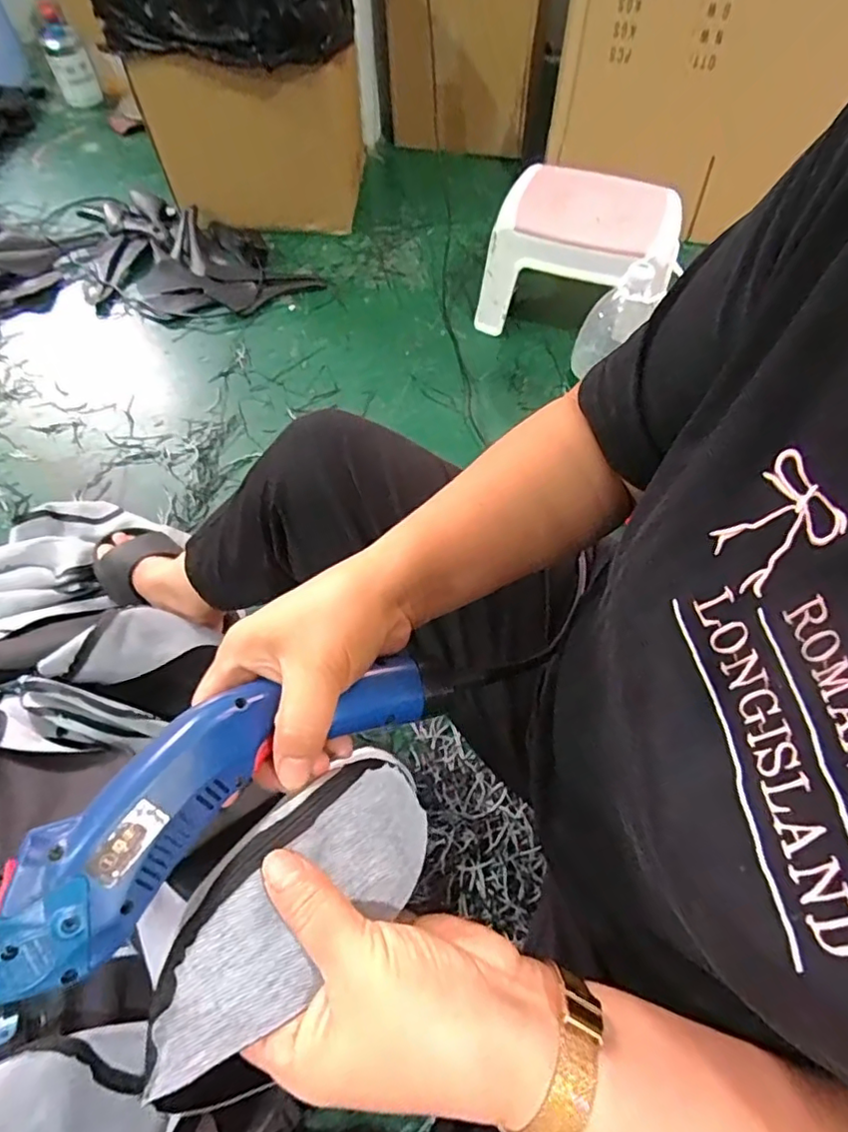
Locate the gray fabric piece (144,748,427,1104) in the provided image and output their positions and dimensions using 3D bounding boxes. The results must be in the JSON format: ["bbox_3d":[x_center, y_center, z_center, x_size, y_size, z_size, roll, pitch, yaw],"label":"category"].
[{"bbox_3d":[-0.053,0.139,0.251,0.063,0.029,0.142,39,56,19],"label":"gray fabric piece"}]

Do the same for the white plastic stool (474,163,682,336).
[{"bbox_3d":[0.276,-0.550,1.073,0.301,0.224,0.203,15,63,10],"label":"white plastic stool"}]

